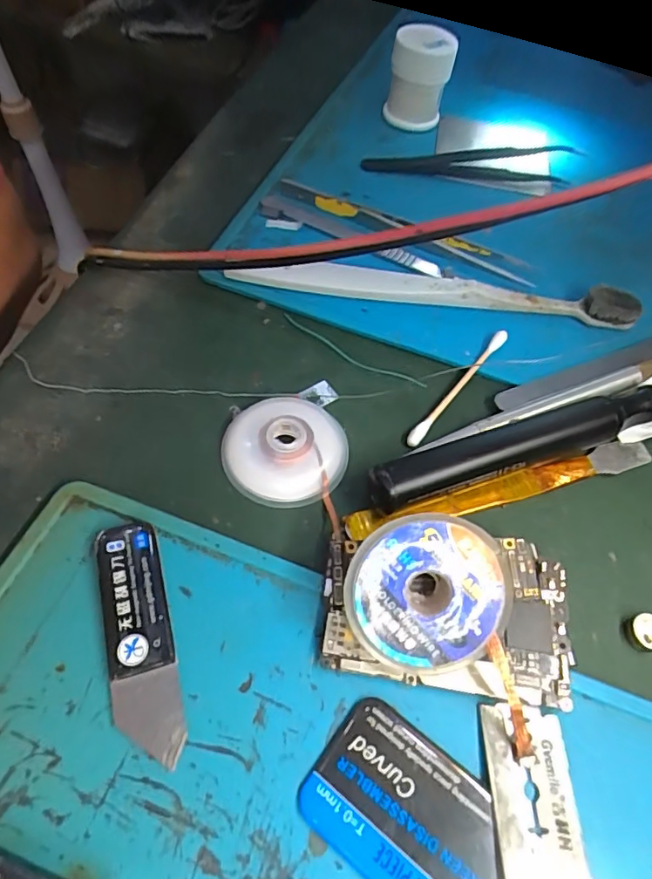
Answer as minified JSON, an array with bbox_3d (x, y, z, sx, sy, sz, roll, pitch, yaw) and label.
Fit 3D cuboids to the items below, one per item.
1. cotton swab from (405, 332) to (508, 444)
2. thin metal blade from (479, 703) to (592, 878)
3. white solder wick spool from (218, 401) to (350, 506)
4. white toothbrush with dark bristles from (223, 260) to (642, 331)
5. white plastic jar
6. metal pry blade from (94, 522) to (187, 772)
[{"bbox_3d":[0.054,-0.022,0.209,0.005,0.006,0.069,36,61,17],"label":"cotton swab"},{"bbox_3d":[0.055,0.092,0.138,0.023,0.004,0.040,3,57,-3],"label":"thin metal blade"},{"bbox_3d":[-0.014,0.002,0.188,0.043,0.008,0.041,2,57,-3],"label":"white solder wick spool"},{"bbox_3d":[0.048,-0.068,0.231,0.175,0.016,0.018,5,57,-2],"label":"white toothbrush with dark bristles"},{"bbox_3d":[0.052,-0.203,0.294,0.033,0.046,0.036,2,57,-3],"label":"white plastic jar"},{"bbox_3d":[-0.054,0.056,0.151,0.018,0.004,0.067,-13,65,-13],"label":"metal pry blade"}]

